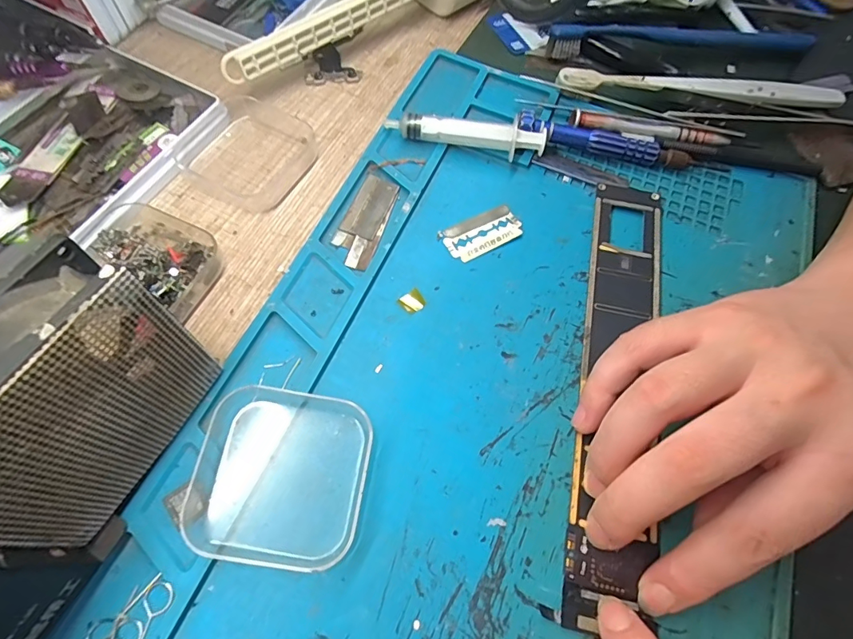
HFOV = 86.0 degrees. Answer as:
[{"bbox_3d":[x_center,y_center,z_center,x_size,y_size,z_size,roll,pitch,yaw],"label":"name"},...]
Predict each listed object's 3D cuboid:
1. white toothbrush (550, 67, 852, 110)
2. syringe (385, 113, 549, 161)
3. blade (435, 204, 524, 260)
[{"bbox_3d":[0.174,-0.144,0.286,0.180,0.007,0.016,2,64,-3],"label":"white toothbrush"},{"bbox_3d":[0.023,-0.105,0.261,0.089,0.018,0.016,8,64,0],"label":"syringe"},{"bbox_3d":[0.030,-0.046,0.243,0.042,0.004,0.022,-25,68,-15],"label":"blade"}]

